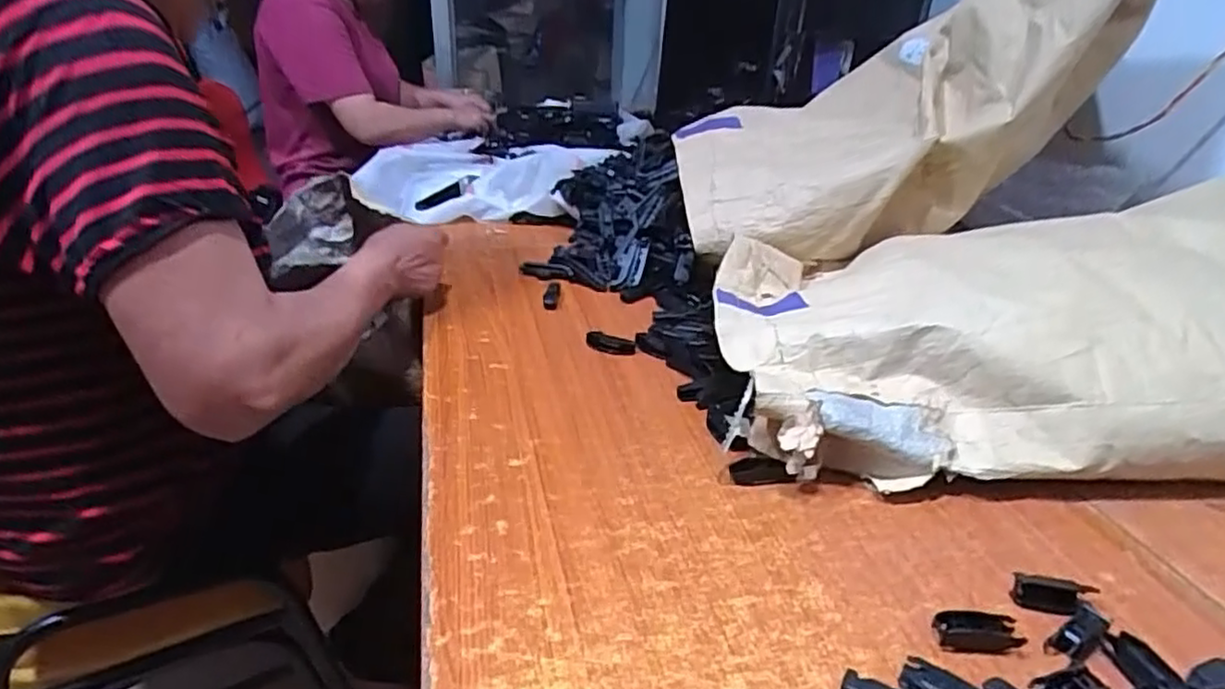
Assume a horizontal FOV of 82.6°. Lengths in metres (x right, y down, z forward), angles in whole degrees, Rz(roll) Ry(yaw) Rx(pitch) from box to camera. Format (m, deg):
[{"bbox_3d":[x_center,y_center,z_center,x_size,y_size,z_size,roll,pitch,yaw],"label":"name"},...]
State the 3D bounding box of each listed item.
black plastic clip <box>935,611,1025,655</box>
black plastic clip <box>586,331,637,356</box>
[{"bbox_3d":[0.220,0.173,0.419,0.047,0.015,0.021,2,27,-1],"label":"black plastic clip"},{"bbox_3d":[-0.002,0.000,0.737,0.054,0.015,0.018,13,29,20],"label":"black plastic clip"}]

